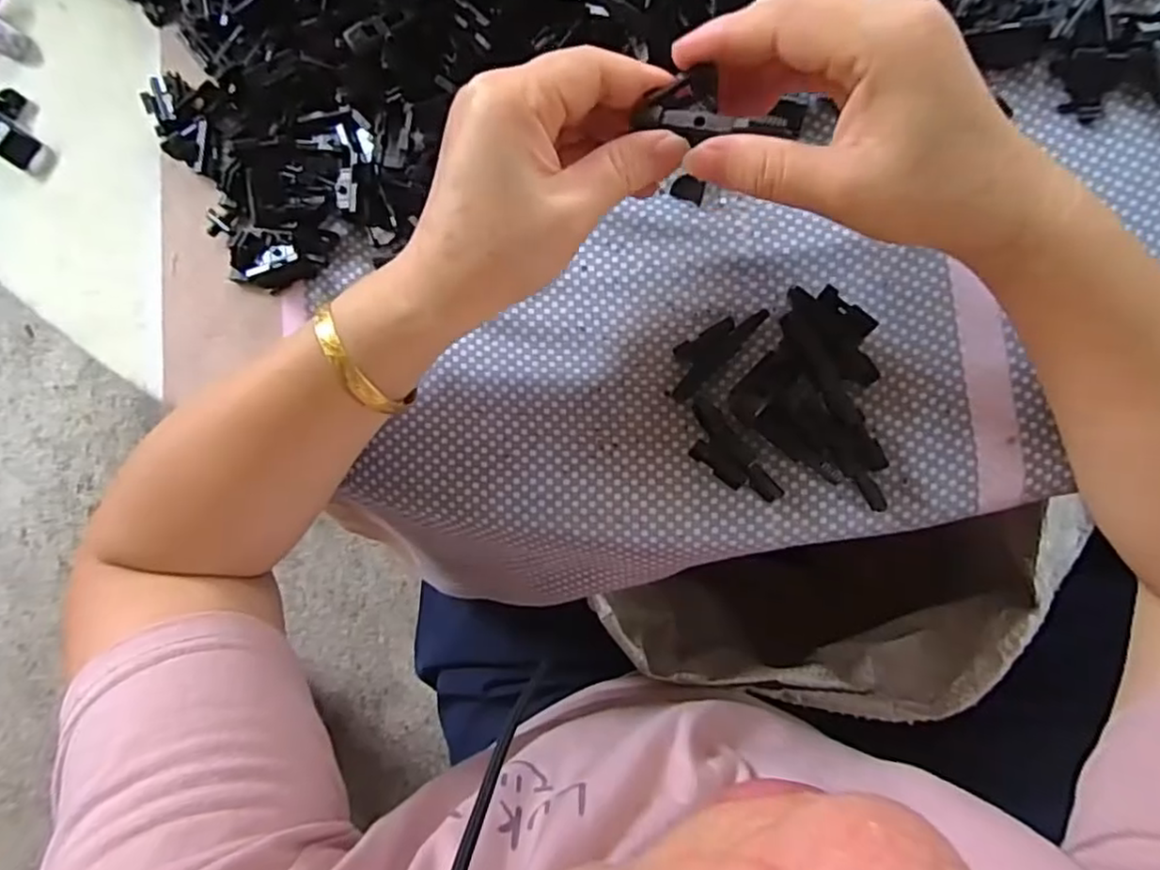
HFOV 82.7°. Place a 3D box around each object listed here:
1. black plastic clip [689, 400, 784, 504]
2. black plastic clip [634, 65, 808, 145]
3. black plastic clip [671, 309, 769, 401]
[{"bbox_3d":[0.068,0.010,0.300,0.021,0.005,0.055,-43,80,0],"label":"black plastic clip"},{"bbox_3d":[0.049,-0.115,0.232,0.058,0.013,0.026,9,84,8],"label":"black plastic clip"},{"bbox_3d":[0.060,-0.041,0.301,0.053,0.013,0.019,-44,80,0],"label":"black plastic clip"}]

